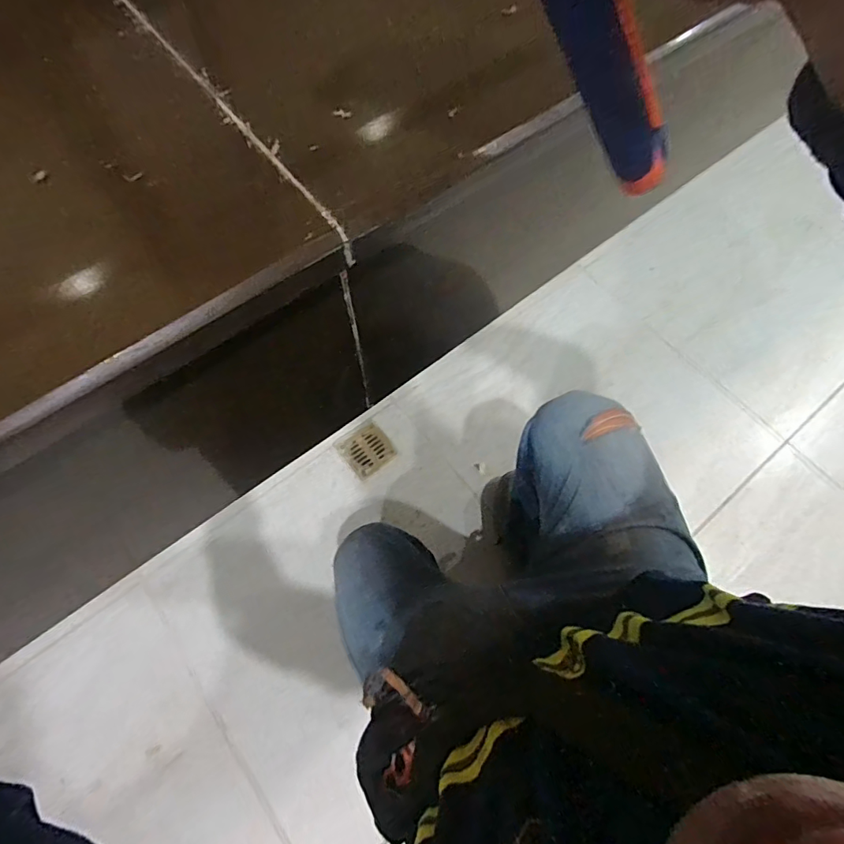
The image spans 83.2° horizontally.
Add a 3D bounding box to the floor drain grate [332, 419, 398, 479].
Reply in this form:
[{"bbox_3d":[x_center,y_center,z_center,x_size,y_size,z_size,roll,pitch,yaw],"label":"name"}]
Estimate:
[{"bbox_3d":[-0.119,0.056,1.023,0.099,0.011,0.100,-37,72,-15],"label":"floor drain grate"}]

